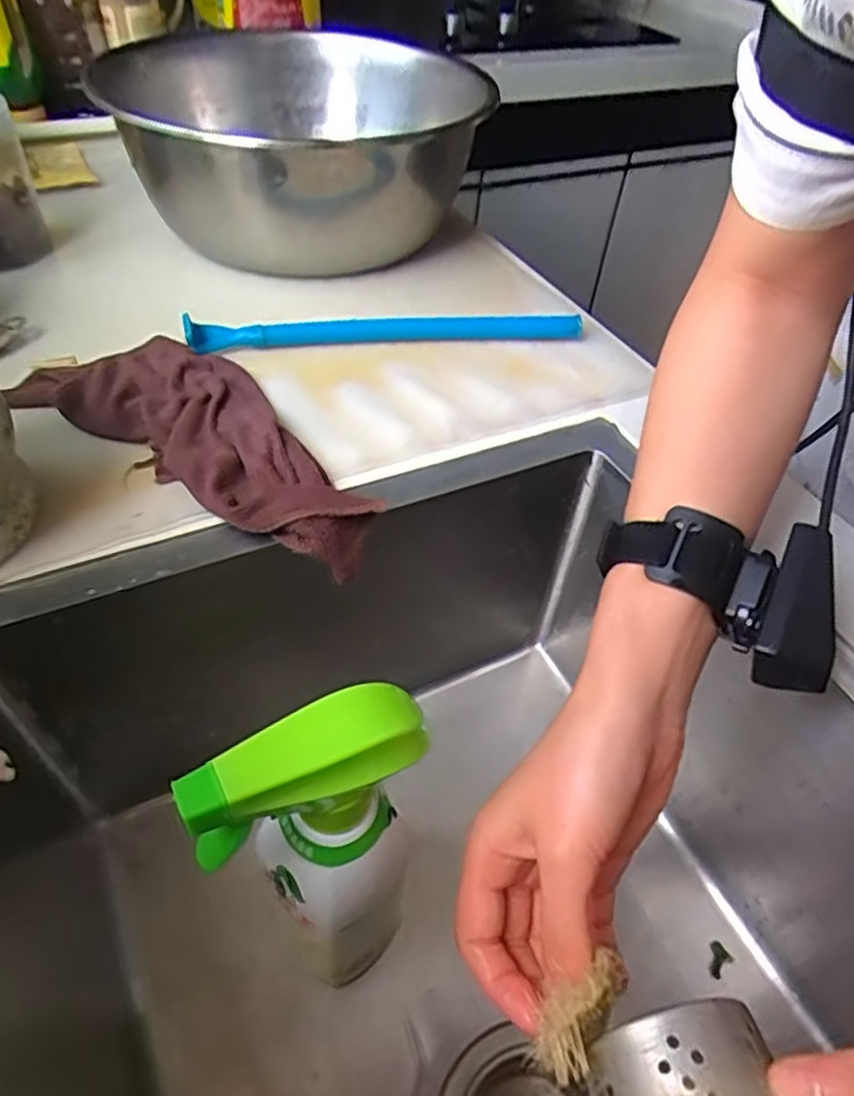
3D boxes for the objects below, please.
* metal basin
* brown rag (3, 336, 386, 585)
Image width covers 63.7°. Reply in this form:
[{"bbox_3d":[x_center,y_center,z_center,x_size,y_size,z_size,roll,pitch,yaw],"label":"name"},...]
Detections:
[{"bbox_3d":[-0.106,-0.344,0.596,0.288,0.118,0.318,-18,51,-21],"label":"metal basin"},{"bbox_3d":[-0.125,-0.074,0.404,0.243,0.021,0.103,27,50,19],"label":"brown rag"}]

